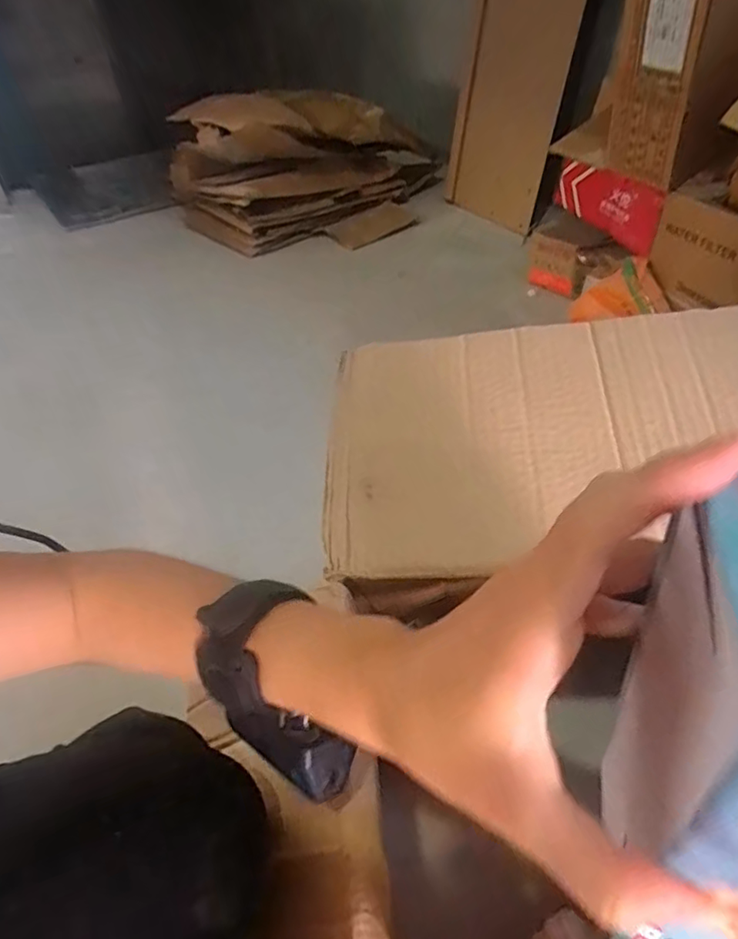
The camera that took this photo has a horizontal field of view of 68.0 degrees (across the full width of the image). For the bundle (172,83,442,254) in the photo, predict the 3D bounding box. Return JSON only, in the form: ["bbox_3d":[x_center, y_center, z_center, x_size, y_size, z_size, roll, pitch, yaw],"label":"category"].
[{"bbox_3d":[-0.193,-0.869,1.579,0.841,0.346,0.312,-6,45,-2],"label":"bundle"}]

